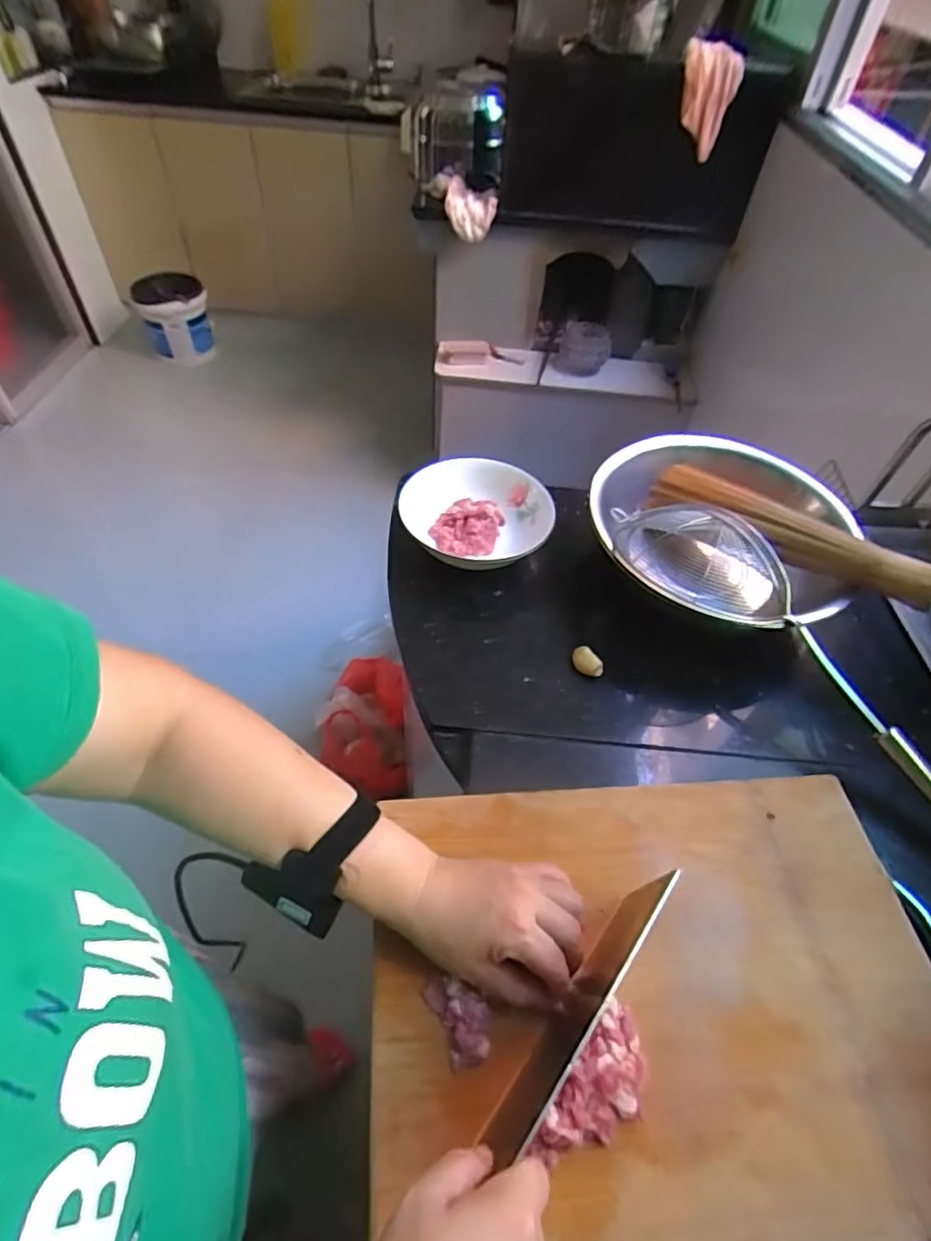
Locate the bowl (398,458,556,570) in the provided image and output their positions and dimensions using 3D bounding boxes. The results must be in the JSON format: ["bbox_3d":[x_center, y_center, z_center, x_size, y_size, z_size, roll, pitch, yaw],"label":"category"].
[{"bbox_3d":[0.013,-0.116,0.683,0.165,0.056,0.160,2,51,-2],"label":"bowl"}]

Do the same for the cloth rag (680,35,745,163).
[{"bbox_3d":[0.488,-1.063,1.213,0.113,0.175,0.069,14,52,7],"label":"cloth rag"}]

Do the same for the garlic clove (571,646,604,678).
[{"bbox_3d":[0.121,0.043,0.592,0.017,0.020,0.034,-26,57,-23],"label":"garlic clove"}]

